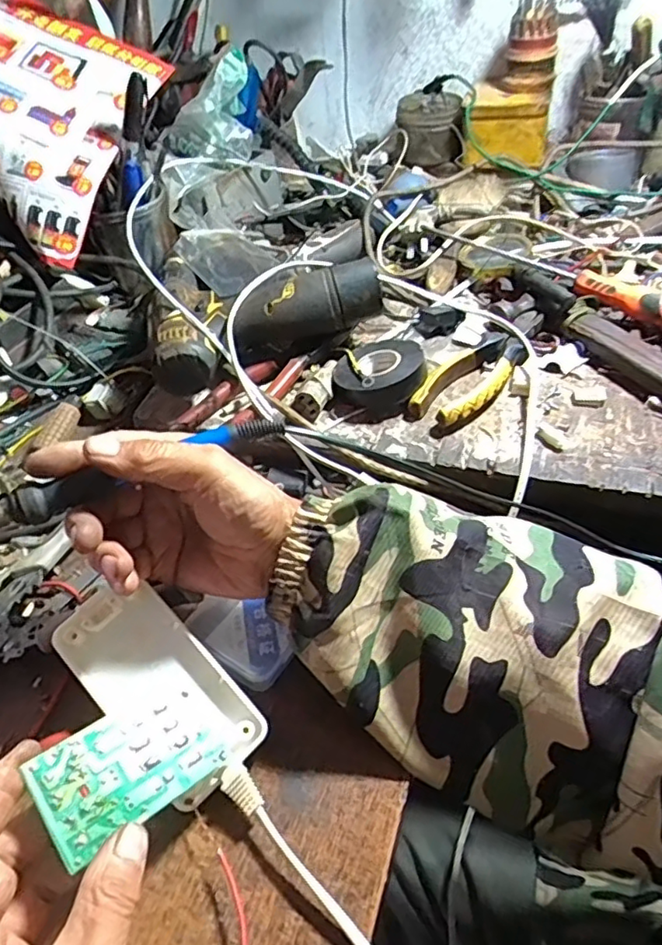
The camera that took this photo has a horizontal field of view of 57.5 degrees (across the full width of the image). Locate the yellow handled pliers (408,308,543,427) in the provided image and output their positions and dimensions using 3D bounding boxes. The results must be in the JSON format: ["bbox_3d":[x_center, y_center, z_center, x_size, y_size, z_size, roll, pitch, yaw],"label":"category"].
[{"bbox_3d":[0.126,-0.092,0.503,0.058,0.021,0.166,27,56,27],"label":"yellow handled pliers"}]

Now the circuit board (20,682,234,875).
[{"bbox_3d":[-0.093,0.137,0.288,0.083,0.004,0.049,-20,65,-45],"label":"circuit board"}]

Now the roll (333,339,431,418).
[{"bbox_3d":[0.039,-0.082,0.492,0.071,0.031,0.071,-3,47,4],"label":"roll"}]

